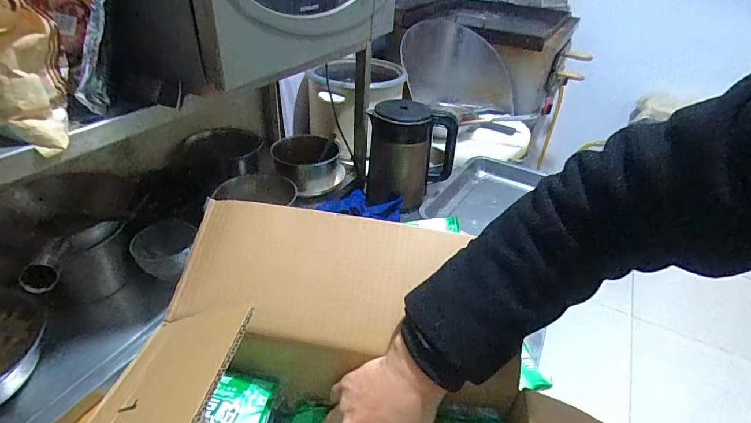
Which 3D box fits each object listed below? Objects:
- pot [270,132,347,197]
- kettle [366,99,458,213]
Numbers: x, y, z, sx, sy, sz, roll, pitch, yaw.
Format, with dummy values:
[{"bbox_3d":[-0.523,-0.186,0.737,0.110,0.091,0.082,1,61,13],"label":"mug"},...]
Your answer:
[{"bbox_3d":[-0.155,-0.119,0.959,0.159,0.070,0.166,2,35,-2],"label":"pot"},{"bbox_3d":[0.079,-0.129,0.960,0.205,0.222,0.130,8,35,7],"label":"kettle"}]

